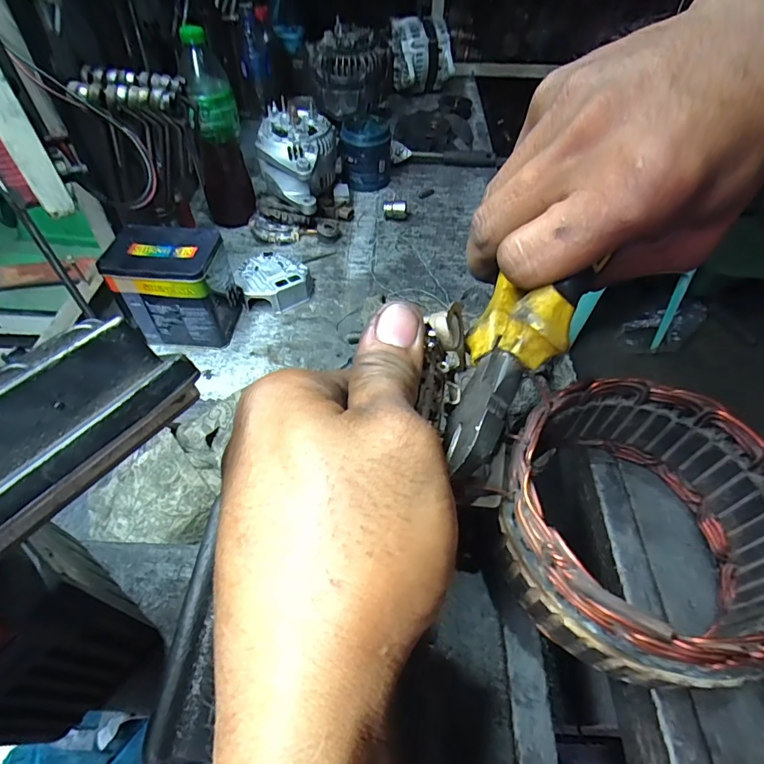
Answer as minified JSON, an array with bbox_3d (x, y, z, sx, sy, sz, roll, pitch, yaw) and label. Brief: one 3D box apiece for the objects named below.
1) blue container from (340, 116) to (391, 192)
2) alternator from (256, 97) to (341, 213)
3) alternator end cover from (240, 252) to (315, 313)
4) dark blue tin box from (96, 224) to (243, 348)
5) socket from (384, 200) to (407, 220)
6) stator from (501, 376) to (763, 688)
[{"bbox_3d":[-0.029,-0.425,0.852,0.091,0.101,0.085,-2,51,-2],"label":"blue container"},{"bbox_3d":[-0.149,-0.382,0.770,0.112,0.104,0.148,10,51,8],"label":"alternator"},{"bbox_3d":[-0.156,-0.150,0.674,0.106,0.039,0.101,-9,52,-8],"label":"alternator end cover"},{"bbox_3d":[-0.264,-0.121,0.595,0.123,0.128,0.098,3,51,2],"label":"dark blue tin box"},{"bbox_3d":[0.024,-0.308,0.814,0.041,0.029,0.039,0,51,-1],"label":"socket"},{"bbox_3d":[0.102,0.059,0.185,0.106,0.052,0.116,0,51,0],"label":"stator"}]

